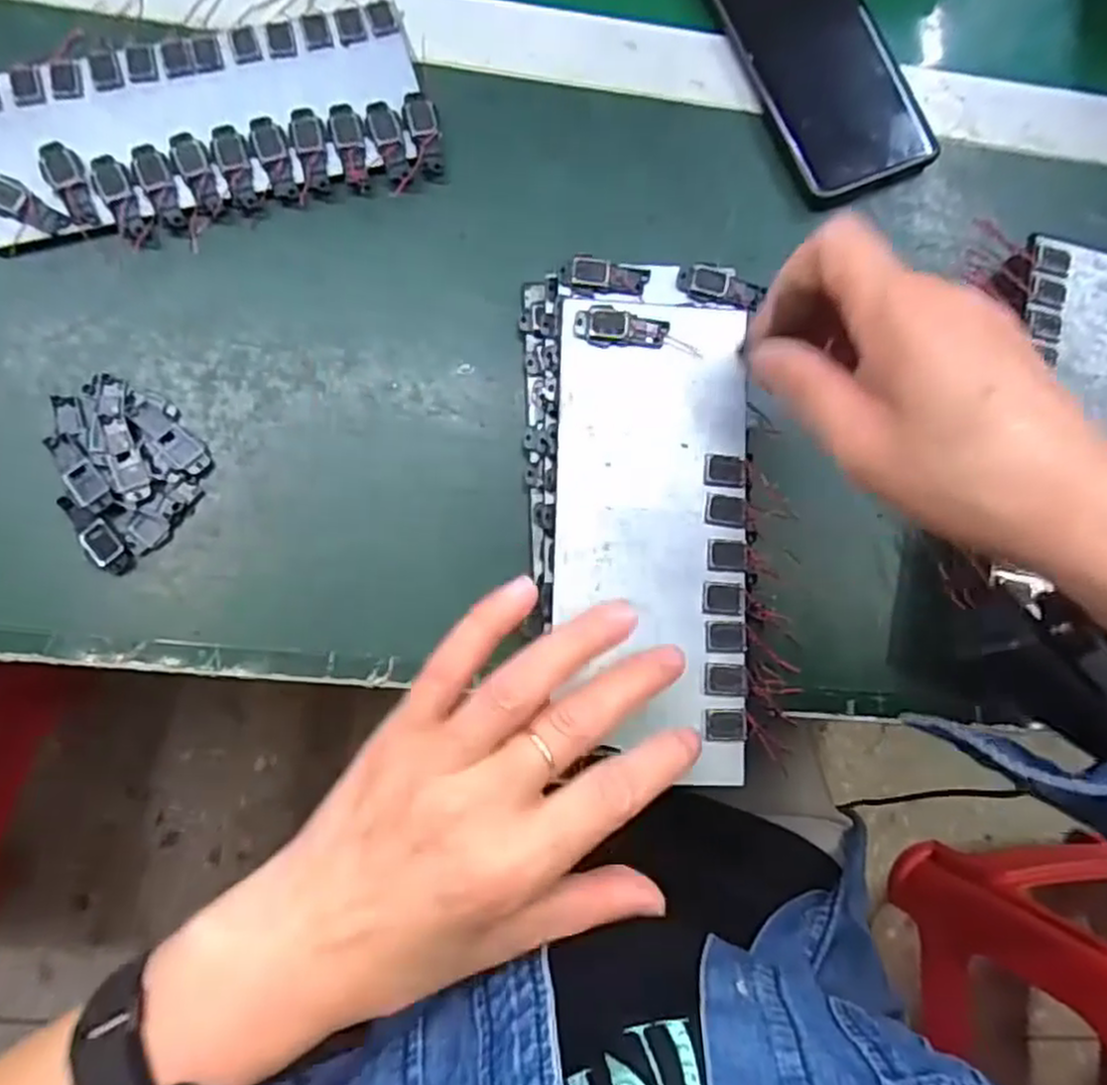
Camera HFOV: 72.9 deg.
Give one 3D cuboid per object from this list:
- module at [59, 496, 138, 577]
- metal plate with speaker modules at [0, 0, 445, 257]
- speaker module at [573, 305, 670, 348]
[{"bbox_3d":[-0.196,-0.003,0.322,0.017,0.006,0.040,-33,87,-9],"label":"module"},{"bbox_3d":[-0.160,-0.193,0.349,0.198,0.011,0.087,-17,85,-8],"label":"metal plate with speaker modules"},{"bbox_3d":[0.029,-0.092,0.321,0.039,0.006,0.014,6,81,-4],"label":"speaker module"}]

